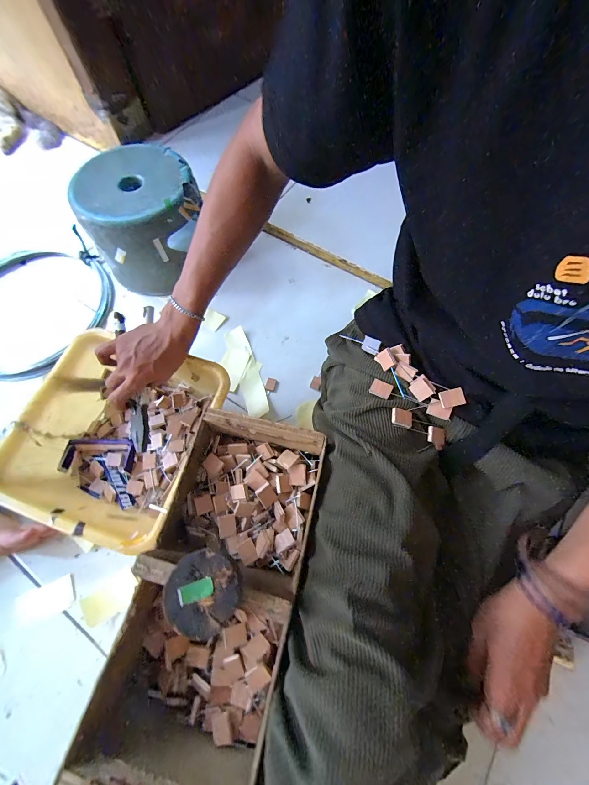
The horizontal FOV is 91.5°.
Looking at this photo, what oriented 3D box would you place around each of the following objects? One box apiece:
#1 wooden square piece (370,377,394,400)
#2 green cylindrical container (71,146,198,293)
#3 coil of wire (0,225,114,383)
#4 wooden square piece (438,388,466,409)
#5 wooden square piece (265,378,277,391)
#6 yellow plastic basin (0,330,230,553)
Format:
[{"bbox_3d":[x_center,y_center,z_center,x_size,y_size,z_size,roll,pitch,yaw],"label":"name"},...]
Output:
[{"bbox_3d":[0.108,-0.005,0.355,0.024,0.004,0.020,27,71,11],"label":"wooden square piece"},{"bbox_3d":[-0.299,-0.351,0.594,0.212,0.165,0.204,0,68,1],"label":"green cylindrical container"},{"bbox_3d":[-0.557,-0.189,0.601,0.293,0.053,0.349,40,74,15],"label":"coil of wire"},{"bbox_3d":[0.184,0.006,0.334,0.025,0.004,0.020,-17,75,18],"label":"wooden square piece"},{"bbox_3d":[-0.045,-0.016,0.556,0.020,0.004,0.024,14,69,6],"label":"wooden square piece"},{"bbox_3d":[-0.254,0.068,0.455,0.269,0.133,0.269,19,69,8],"label":"yellow plastic basin"}]

